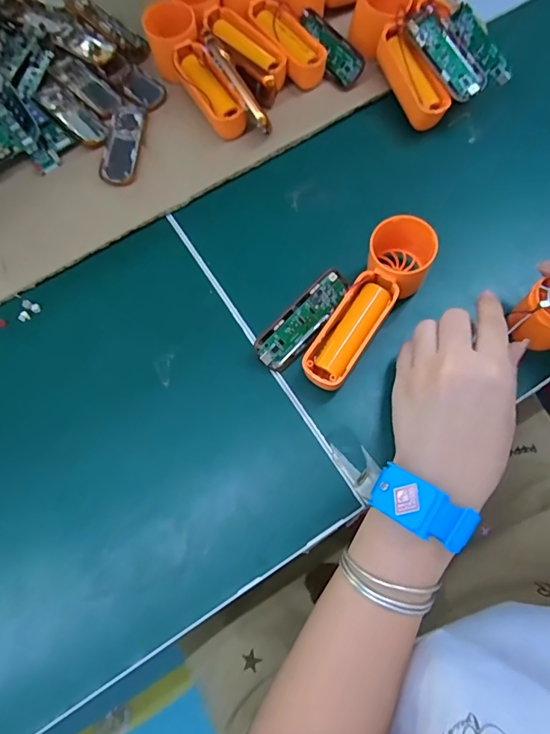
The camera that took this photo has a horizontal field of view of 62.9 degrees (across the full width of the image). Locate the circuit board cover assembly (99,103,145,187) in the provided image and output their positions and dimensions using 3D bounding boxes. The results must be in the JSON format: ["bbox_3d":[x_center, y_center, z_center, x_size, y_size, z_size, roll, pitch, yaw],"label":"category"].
[{"bbox_3d":[-0.130,-0.191,0.383,0.028,0.006,0.085,4,72,2],"label":"circuit board cover assembly"}]

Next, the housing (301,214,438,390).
[{"bbox_3d":[0.064,-0.040,0.311,0.041,0.047,0.126,31,74,10],"label":"housing"}]

